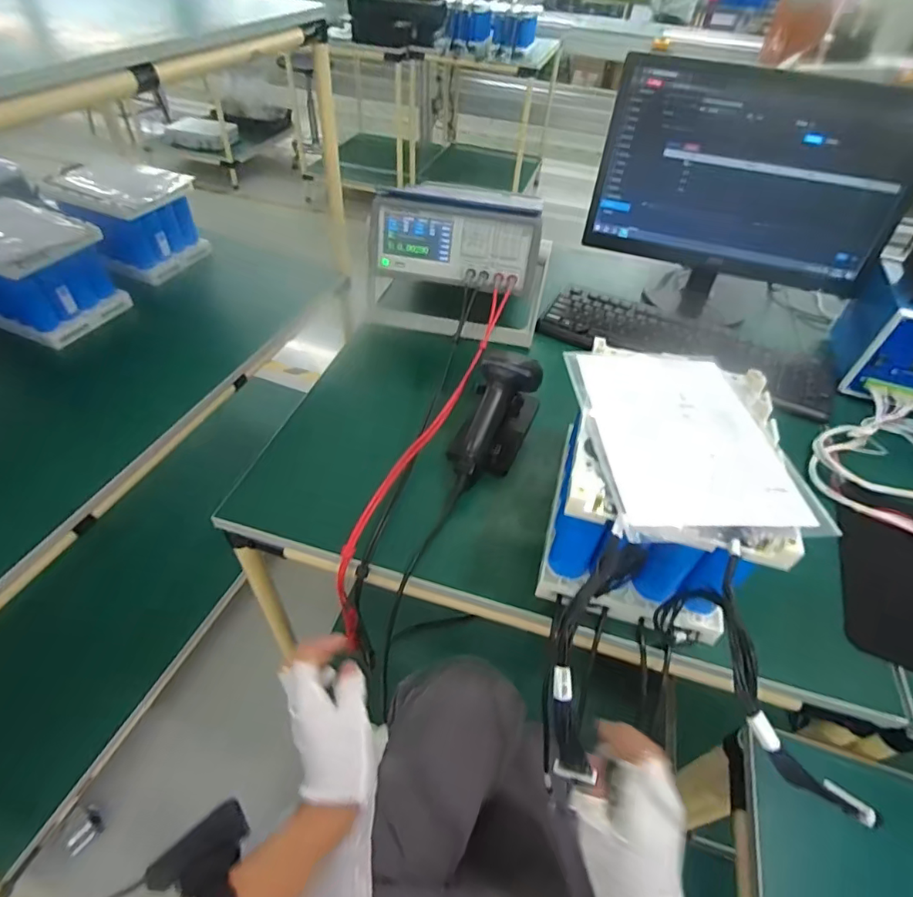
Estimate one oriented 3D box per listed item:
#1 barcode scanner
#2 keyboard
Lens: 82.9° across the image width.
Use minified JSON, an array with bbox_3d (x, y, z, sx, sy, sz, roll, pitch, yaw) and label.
[{"bbox_3d":[0.046,-0.044,0.626,0.078,0.118,0.177,21,49,14],"label":"barcode scanner"},{"bbox_3d":[0.357,-0.158,0.817,0.431,0.024,0.155,24,50,17],"label":"keyboard"}]

